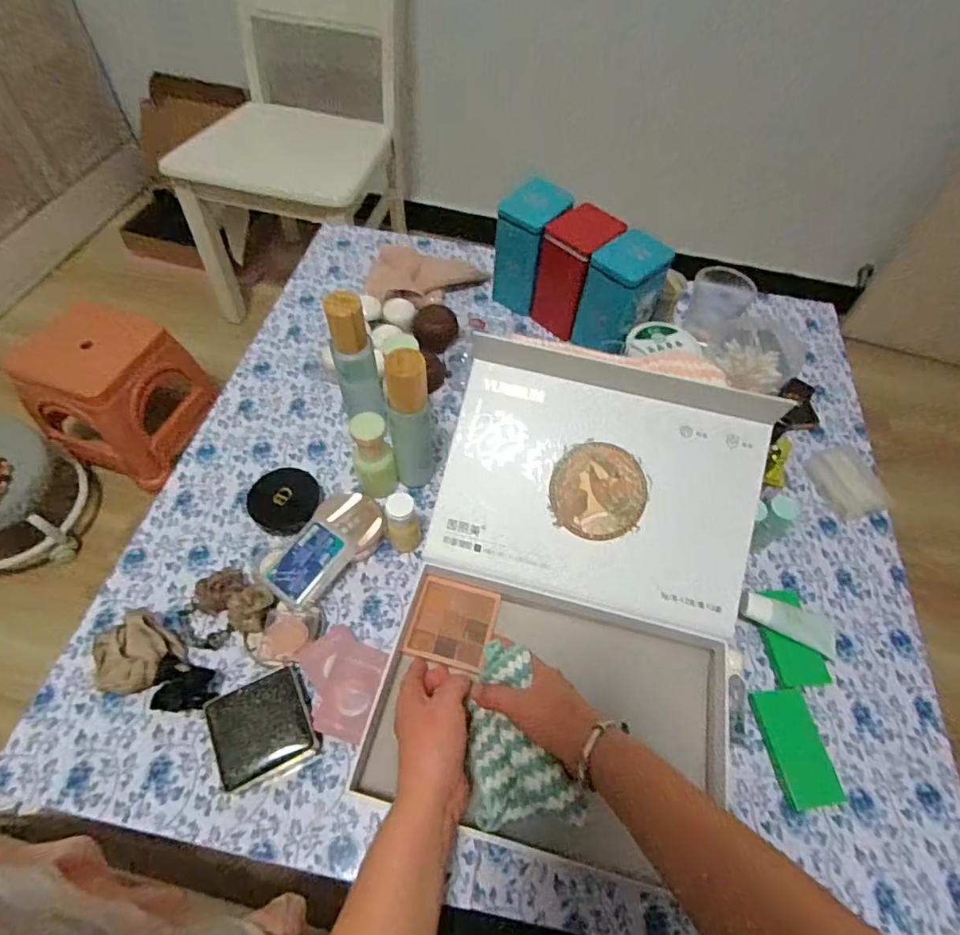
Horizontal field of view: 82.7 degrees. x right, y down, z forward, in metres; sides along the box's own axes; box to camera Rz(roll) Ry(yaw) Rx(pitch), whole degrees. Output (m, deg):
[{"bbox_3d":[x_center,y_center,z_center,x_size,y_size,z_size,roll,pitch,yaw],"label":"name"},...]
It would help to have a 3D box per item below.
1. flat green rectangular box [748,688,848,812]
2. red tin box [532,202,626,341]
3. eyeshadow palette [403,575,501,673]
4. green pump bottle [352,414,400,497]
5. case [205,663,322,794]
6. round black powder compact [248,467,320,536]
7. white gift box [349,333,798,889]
[{"bbox_3d":[0.275,0.242,0.474,0.051,0.008,0.090,-5,57,-8],"label":"flat green rectangular box"},{"bbox_3d":[0.130,-0.252,0.707,0.089,0.142,0.074,-34,65,-23],"label":"red tin box"},{"bbox_3d":[-0.025,0.143,0.503,0.075,0.008,0.073,13,57,5],"label":"eyeshadow palette"},{"bbox_3d":[-0.104,-0.008,0.544,0.039,0.094,0.038,2,56,-3],"label":"green pump bottle"},{"bbox_3d":[-0.177,0.214,0.449,0.073,0.025,0.071,-22,61,-17],"label":"case"},{"bbox_3d":[-0.204,0.034,0.569,0.067,0.019,0.069,0,57,-4],"label":"round black powder compact"},{"bbox_3d":[0.088,0.097,0.479,0.288,0.158,0.401,12,57,4],"label":"white gift box"}]

